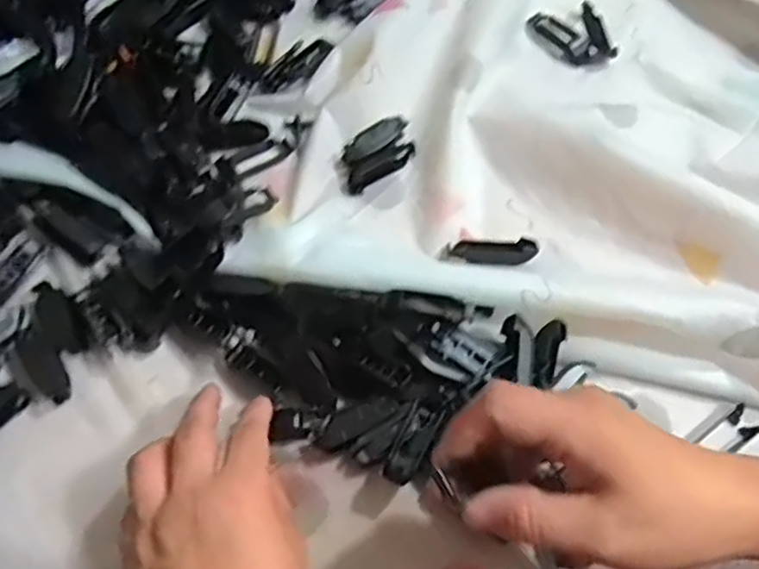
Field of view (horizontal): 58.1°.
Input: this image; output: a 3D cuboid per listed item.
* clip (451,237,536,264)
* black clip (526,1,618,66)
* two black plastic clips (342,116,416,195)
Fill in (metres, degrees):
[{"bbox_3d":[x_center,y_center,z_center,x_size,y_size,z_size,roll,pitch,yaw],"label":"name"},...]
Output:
[{"bbox_3d":[0.074,-0.021,0.440,0.051,0.015,0.021,0,65,-1],"label":"clip"},{"bbox_3d":[0.148,-0.191,0.527,0.056,0.009,0.054,-13,66,-7],"label":"black clip"},{"bbox_3d":[-0.003,-0.090,0.470,0.060,0.016,0.034,-35,70,-16],"label":"two black plastic clips"}]

